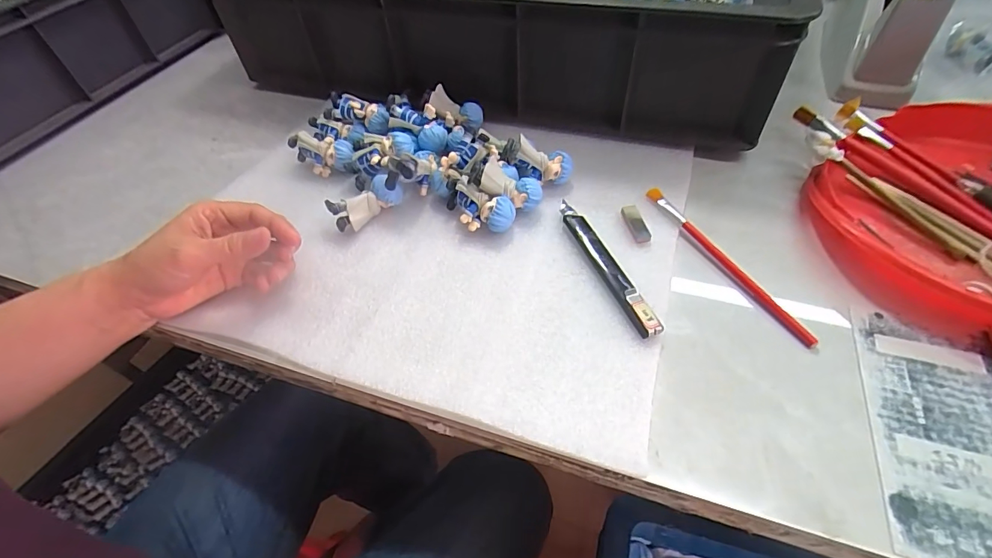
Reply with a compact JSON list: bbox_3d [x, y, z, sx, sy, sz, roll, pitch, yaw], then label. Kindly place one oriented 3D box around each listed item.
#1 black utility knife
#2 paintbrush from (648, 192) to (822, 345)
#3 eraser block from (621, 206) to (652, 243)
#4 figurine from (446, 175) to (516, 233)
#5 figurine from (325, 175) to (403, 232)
[{"bbox_3d":[0.079,-0.014,0.333,0.015,0.012,0.136,-17,52,-10],"label":"black utility knife"},{"bbox_3d":[0.169,-0.017,0.334,0.013,0.009,0.163,-21,52,-13],"label":"paintbrush"},{"bbox_3d":[0.112,-0.044,0.358,0.013,0.008,0.035,-9,51,-4],"label":"eraser block"},{"bbox_3d":[-0.017,-0.056,0.361,0.063,0.030,0.029,25,56,22],"label":"figurine"},{"bbox_3d":[-0.109,-0.063,0.375,0.056,0.027,0.028,-34,56,-22],"label":"figurine"}]

